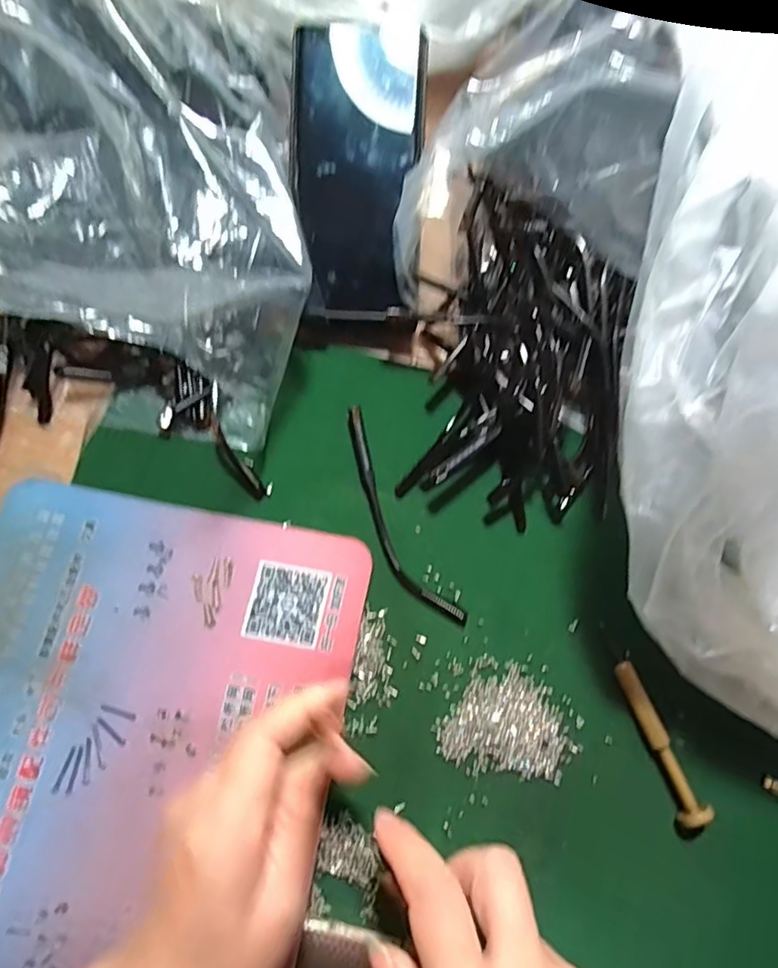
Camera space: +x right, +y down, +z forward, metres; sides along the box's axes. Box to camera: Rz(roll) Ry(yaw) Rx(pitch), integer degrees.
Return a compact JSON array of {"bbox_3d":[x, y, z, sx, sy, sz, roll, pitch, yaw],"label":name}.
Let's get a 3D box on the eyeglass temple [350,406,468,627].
[{"bbox_3d":[0.001,0.018,0.319,0.024,0.004,0.133,-25,74,-9],"label":"eyeglass temple"}]

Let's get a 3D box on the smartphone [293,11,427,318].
[{"bbox_3d":[-0.019,-0.181,0.337,0.072,0.008,0.164,3,91,0],"label":"smartphone"}]

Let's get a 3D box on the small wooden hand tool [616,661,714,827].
[{"bbox_3d":[0.130,0.123,0.282,0.012,0.014,0.074,-18,73,-6],"label":"small wooden hand tool"}]

